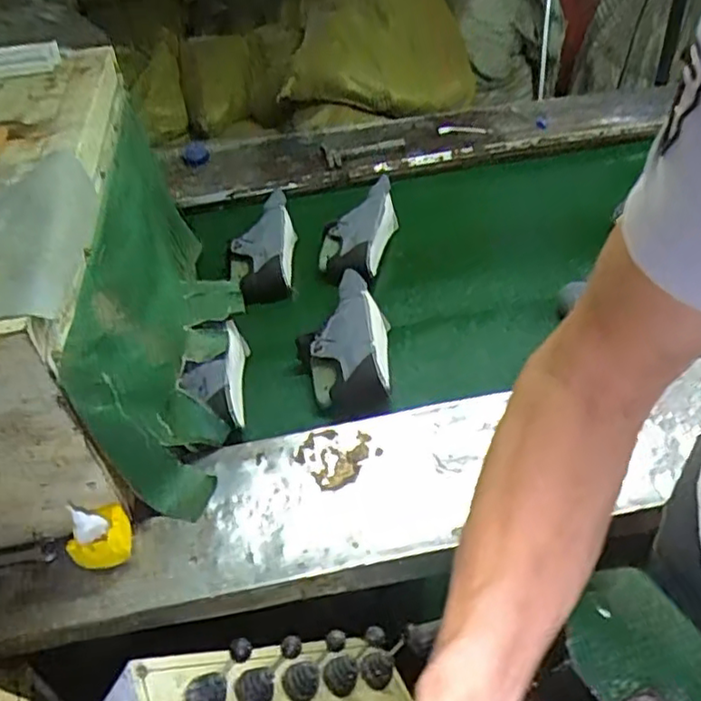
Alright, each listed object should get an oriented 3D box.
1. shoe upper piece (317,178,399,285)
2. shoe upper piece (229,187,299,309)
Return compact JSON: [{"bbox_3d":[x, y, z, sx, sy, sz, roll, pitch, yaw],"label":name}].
[{"bbox_3d":[0.022,-0.246,1.335,0.121,0.097,0.241,10,45,18],"label":"shoe upper piece"},{"bbox_3d":[-0.174,-0.220,1.343,0.133,0.072,0.298,0,59,8],"label":"shoe upper piece"}]

